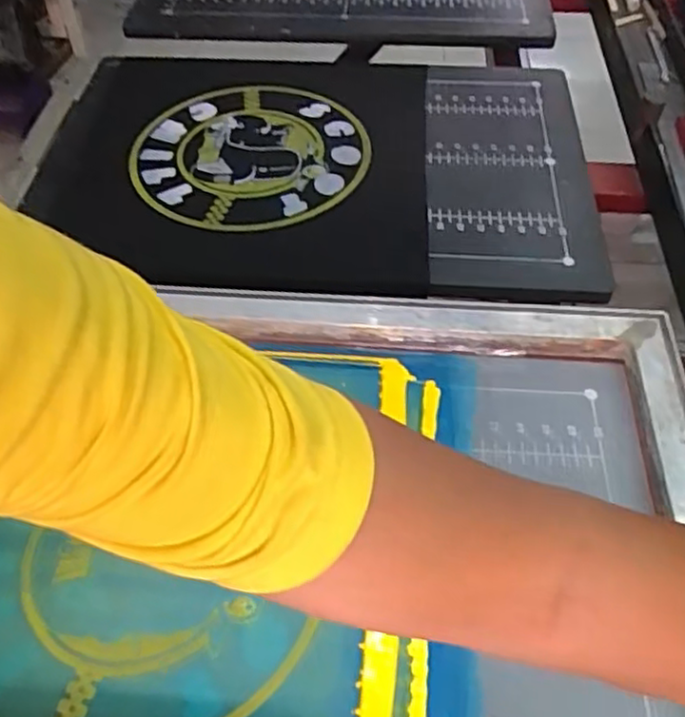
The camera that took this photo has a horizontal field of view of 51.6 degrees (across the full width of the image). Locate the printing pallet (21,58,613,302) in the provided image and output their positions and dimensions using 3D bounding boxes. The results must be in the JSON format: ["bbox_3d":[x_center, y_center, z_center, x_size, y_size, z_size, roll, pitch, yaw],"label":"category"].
[{"bbox_3d":[-0.027,-0.222,0.775,0.579,0.033,0.441,2,50,4],"label":"printing pallet"}]

